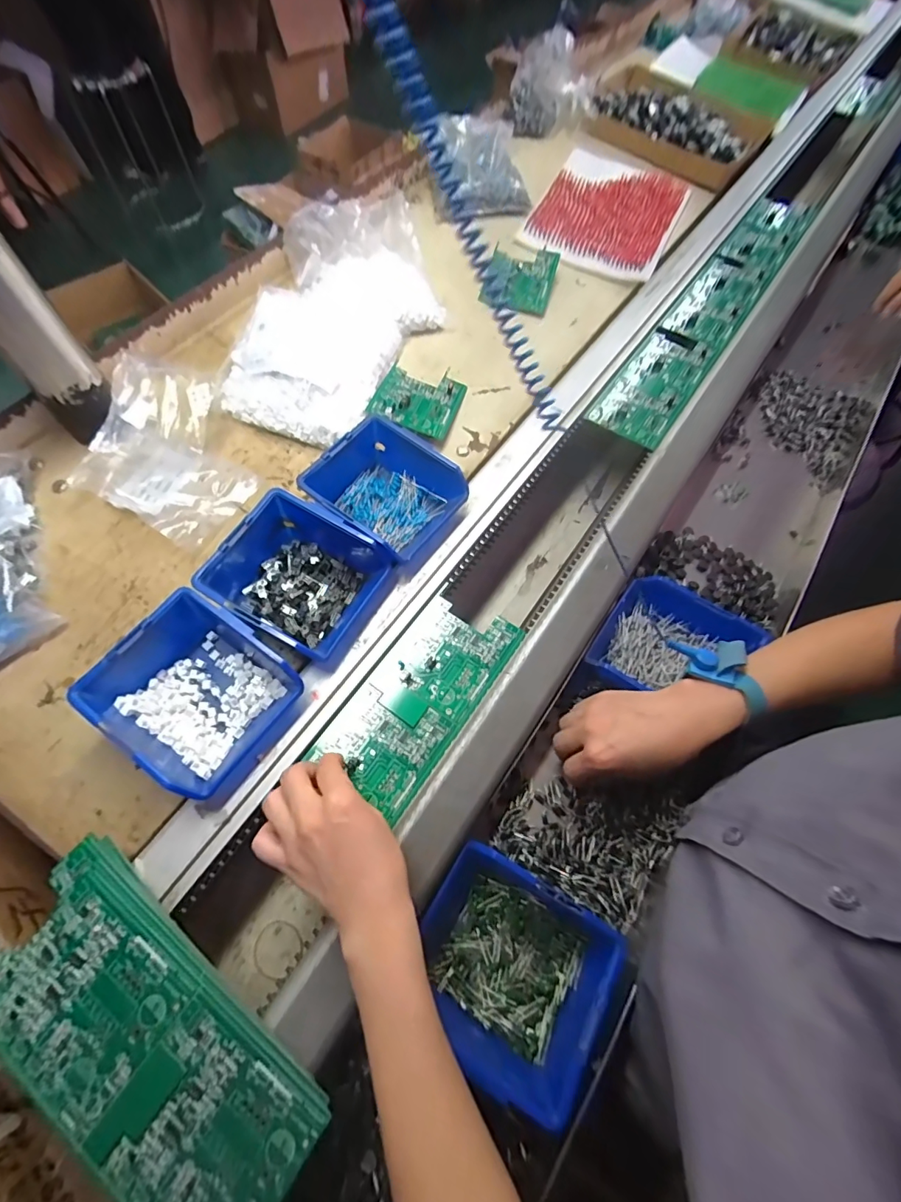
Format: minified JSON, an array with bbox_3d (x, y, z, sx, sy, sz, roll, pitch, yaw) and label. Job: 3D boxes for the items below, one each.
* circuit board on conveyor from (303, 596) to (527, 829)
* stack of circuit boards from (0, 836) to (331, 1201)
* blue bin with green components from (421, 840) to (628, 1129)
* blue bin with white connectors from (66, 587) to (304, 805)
[{"bbox_3d":[-0.023,0.081,0.425,0.095,0.007,0.193,34,70,15],"label":"circuit board on conveyor"},{"bbox_3d":[-0.195,0.277,0.299,0.243,0.027,0.102,34,68,14],"label":"stack of circuit boards"},{"bbox_3d":[0.044,0.271,0.353,0.136,0.055,0.122,29,67,12],"label":"blue bin with green components"},{"bbox_3d":[-0.209,0.073,0.389,0.143,0.063,0.121,33,68,14],"label":"blue bin with white connectors"}]

